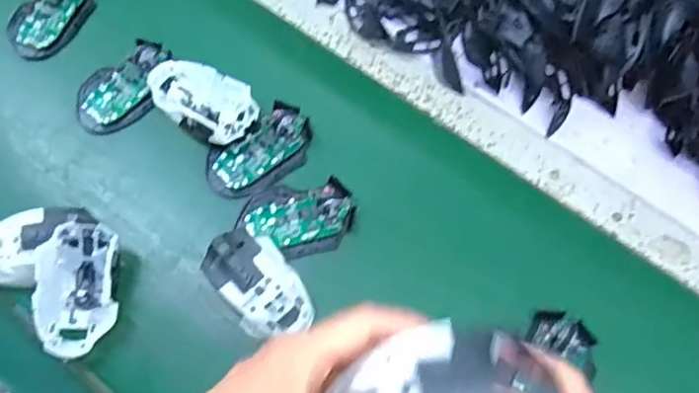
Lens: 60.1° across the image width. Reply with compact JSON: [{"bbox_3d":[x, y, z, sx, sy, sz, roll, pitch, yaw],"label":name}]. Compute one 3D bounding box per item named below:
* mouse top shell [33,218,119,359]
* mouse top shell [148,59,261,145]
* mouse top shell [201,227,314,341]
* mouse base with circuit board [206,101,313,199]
[{"bbox_3d":[-0.245,0.083,0.542,0.066,0.034,0.114,6,78,-23],"label":"mouse top shell"},{"bbox_3d":[-0.147,-0.097,0.618,0.114,0.028,0.071,28,73,11],"label":"mouse top shell"},{"bbox_3d":[-0.087,0.074,0.549,0.065,0.035,0.103,-36,73,-13],"label":"mouse top shell"},{"bbox_3d":[-0.089,-0.045,0.606,0.114,0.020,0.065,-37,73,-11],"label":"mouse base with circuit board"}]

